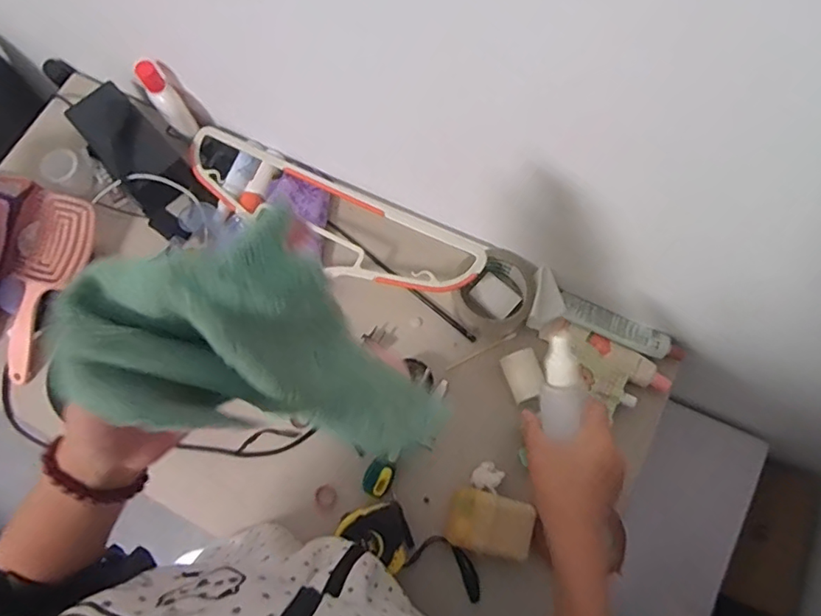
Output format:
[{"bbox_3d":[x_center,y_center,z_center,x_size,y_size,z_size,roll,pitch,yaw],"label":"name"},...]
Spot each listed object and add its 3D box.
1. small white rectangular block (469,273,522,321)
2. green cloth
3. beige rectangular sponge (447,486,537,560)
[{"bbox_3d":[0.101,-0.013,0.644,0.051,0.010,0.041,40,79,12],"label":"small white rectangular block"},{"bbox_3d":[-0.058,0.033,0.321,0.065,0.249,0.110,0,68,45],"label":"green cloth"},{"bbox_3d":[0.084,0.226,0.573,0.086,0.045,0.058,13,75,6],"label":"beige rectangular sponge"}]

